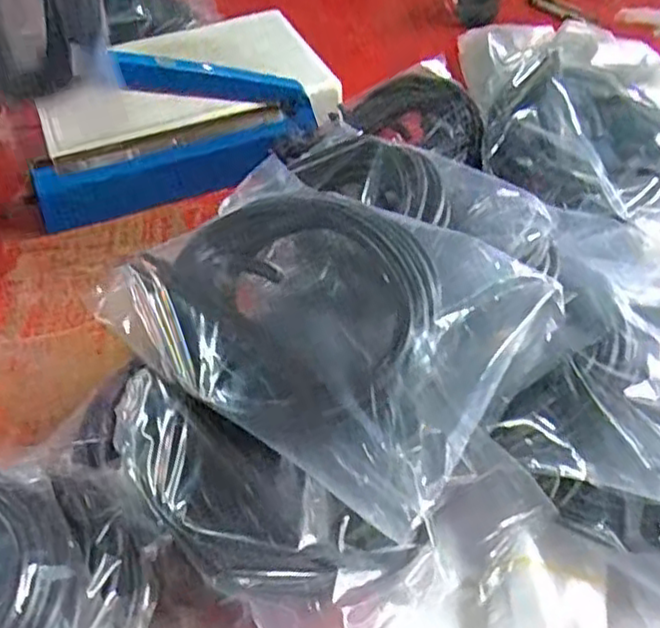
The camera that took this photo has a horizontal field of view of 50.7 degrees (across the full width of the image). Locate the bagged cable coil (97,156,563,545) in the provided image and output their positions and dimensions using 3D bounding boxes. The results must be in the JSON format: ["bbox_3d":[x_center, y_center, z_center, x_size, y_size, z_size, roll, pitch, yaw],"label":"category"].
[{"bbox_3d":[0.001,0.000,0.604,0.317,0.082,0.262,29,57,24],"label":"bagged cable coil"}]

